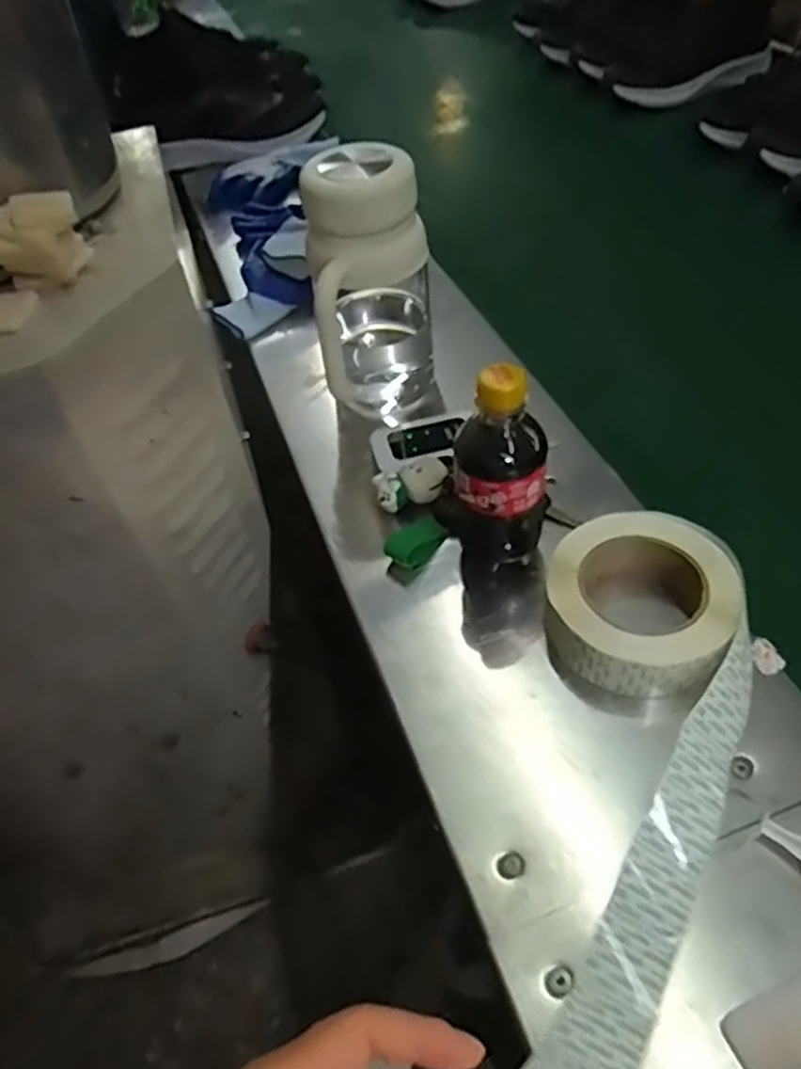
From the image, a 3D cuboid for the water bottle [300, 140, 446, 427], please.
[{"bbox_3d":[-0.021,-0.197,0.611,0.097,0.214,0.113,-8,48,0],"label":"water bottle"}]

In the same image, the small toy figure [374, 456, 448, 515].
[{"bbox_3d":[0.008,-0.040,0.580,0.056,0.027,0.029,-14,49,-5],"label":"small toy figure"}]

